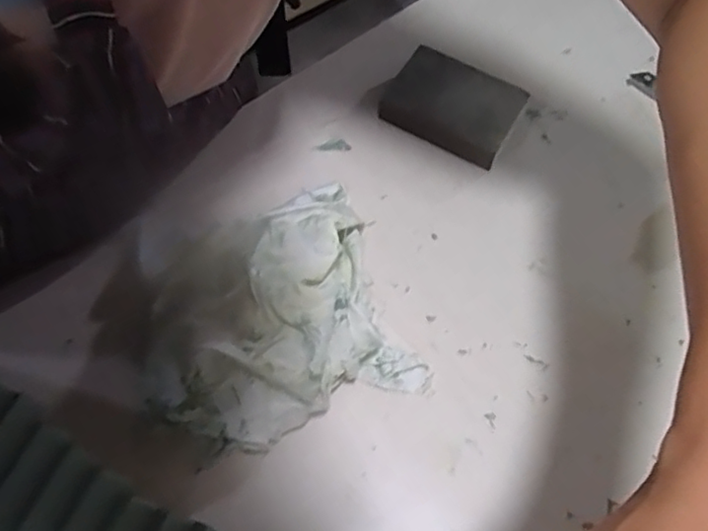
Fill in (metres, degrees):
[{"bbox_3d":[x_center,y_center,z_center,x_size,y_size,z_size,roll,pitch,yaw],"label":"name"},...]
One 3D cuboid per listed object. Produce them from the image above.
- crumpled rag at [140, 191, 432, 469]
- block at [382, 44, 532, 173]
[{"bbox_3d":[-0.054,0.030,0.370,0.153,0.081,0.128,-19,62,-14],"label":"crumpled rag"},{"bbox_3d":[0.079,-0.126,0.491,0.100,0.032,0.077,30,62,14],"label":"block"}]

